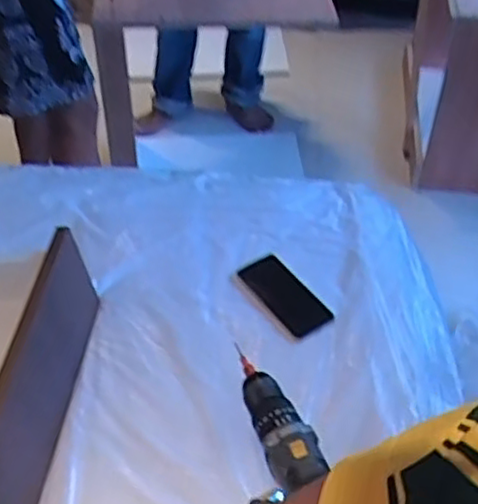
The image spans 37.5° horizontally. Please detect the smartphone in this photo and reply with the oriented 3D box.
[{"bbox_3d":[0.071,0.068,1.101,0.074,0.014,0.158,-28,53,-26],"label":"smartphone"}]

